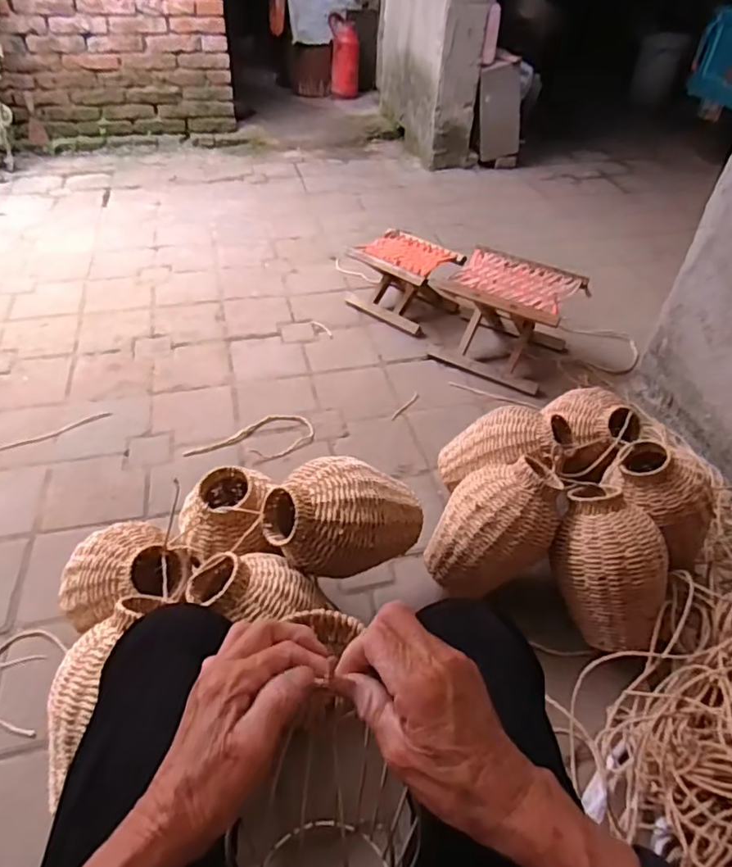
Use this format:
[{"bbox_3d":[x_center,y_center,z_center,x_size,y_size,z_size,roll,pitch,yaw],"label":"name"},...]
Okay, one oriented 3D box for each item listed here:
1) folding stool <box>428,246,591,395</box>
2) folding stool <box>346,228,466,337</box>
[{"bbox_3d":[0.386,-0.319,1.551,0.313,0.235,0.291,25,47,21],"label":"folding stool"},{"bbox_3d":[0.112,-0.464,1.716,0.313,0.190,0.236,34,50,28],"label":"folding stool"}]

